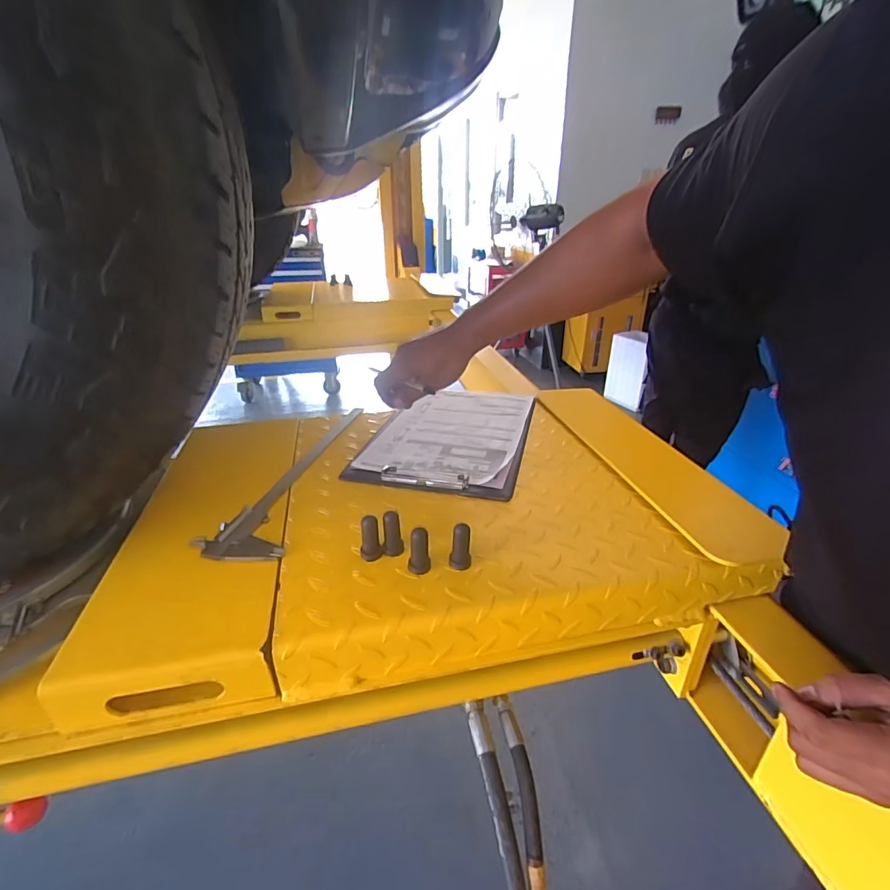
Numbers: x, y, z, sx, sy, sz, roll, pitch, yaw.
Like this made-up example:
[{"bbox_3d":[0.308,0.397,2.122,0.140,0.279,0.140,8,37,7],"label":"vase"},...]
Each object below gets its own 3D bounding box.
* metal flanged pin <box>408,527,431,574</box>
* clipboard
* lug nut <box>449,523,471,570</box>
[{"bbox_3d":[-0.025,0.105,0.472,0.022,0.048,0.017,0,27,0],"label":"metal flanged pin"},{"bbox_3d":[0.009,-0.021,0.760,0.233,0.011,0.341,5,28,14],"label":"clipboard"},{"bbox_3d":[0.016,0.101,0.479,0.020,0.045,0.016,-1,27,-1],"label":"lug nut"}]

